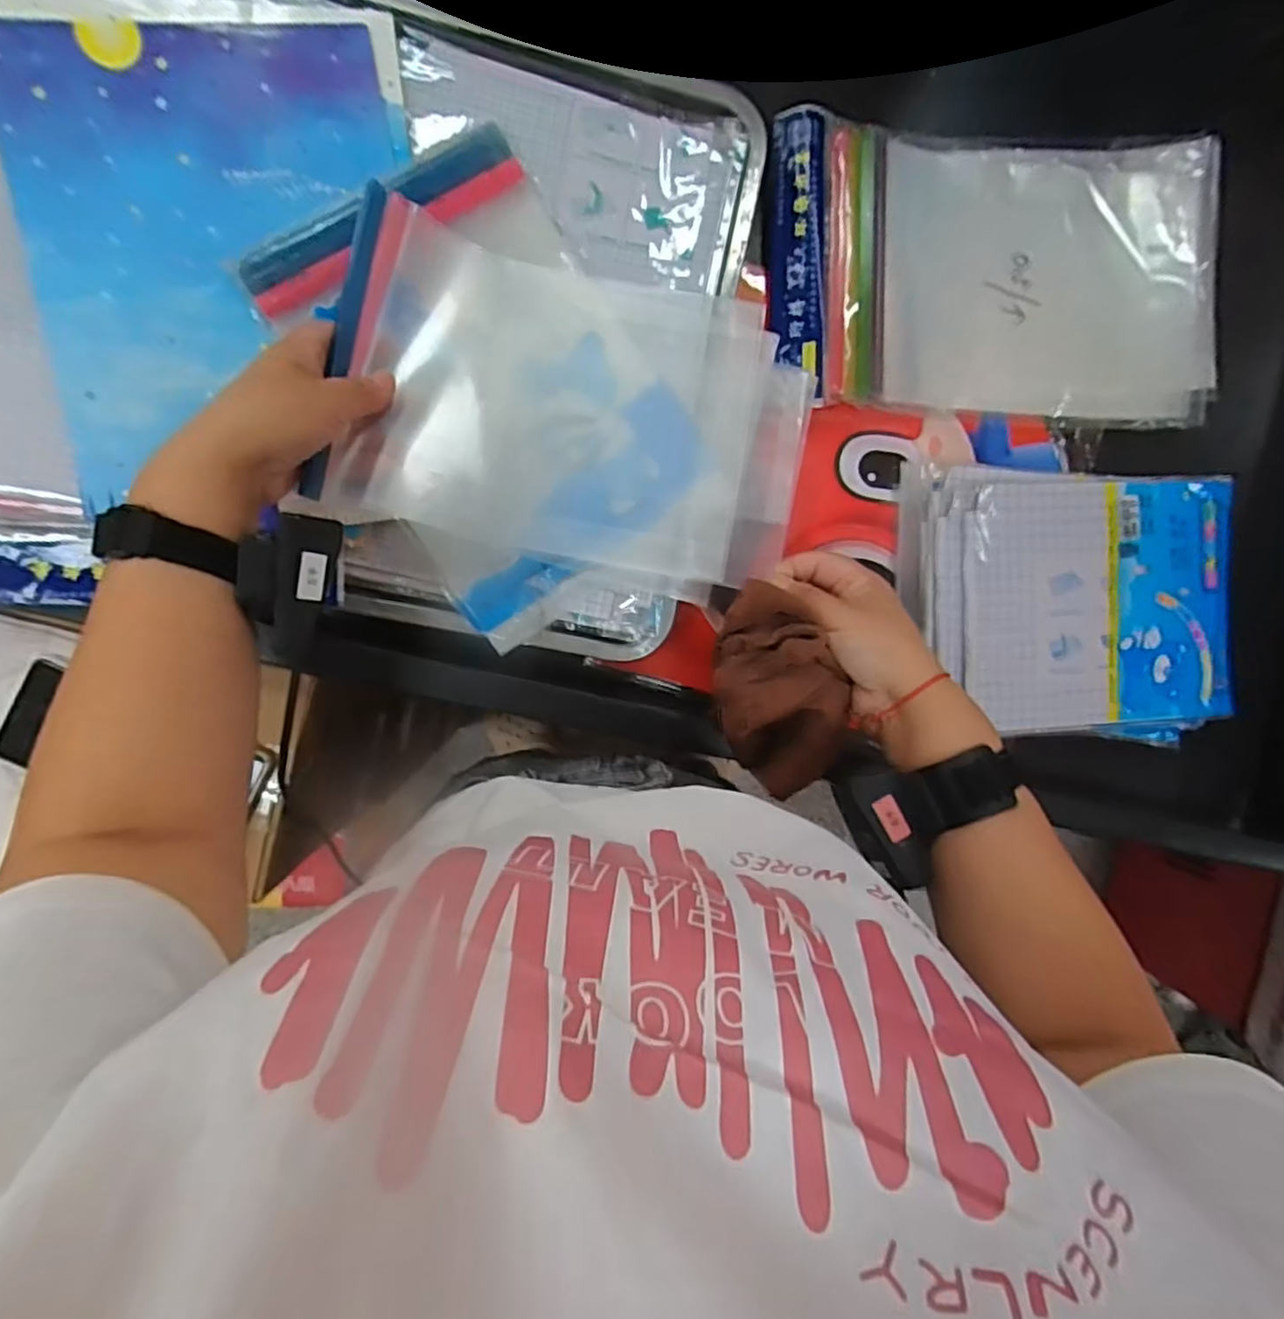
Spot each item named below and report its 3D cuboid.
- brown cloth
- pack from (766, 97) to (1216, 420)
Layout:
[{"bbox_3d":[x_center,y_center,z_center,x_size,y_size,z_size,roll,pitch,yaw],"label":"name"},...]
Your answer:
[{"bbox_3d":[0.086,0.019,0.438,0.074,0.038,0.132,-10,93,-9],"label":"brown cloth"},{"bbox_3d":[0.266,-0.290,0.517,0.342,0.051,0.203,2,92,-6],"label":"pack"}]

